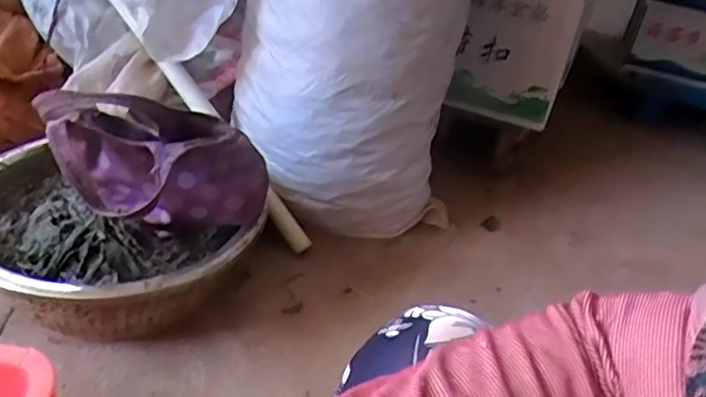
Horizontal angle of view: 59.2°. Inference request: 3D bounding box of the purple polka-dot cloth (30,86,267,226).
[{"bbox_3d":[-0.240,-0.037,0.777,0.243,0.192,0.141,8,34,-3],"label":"purple polka-dot cloth"}]

